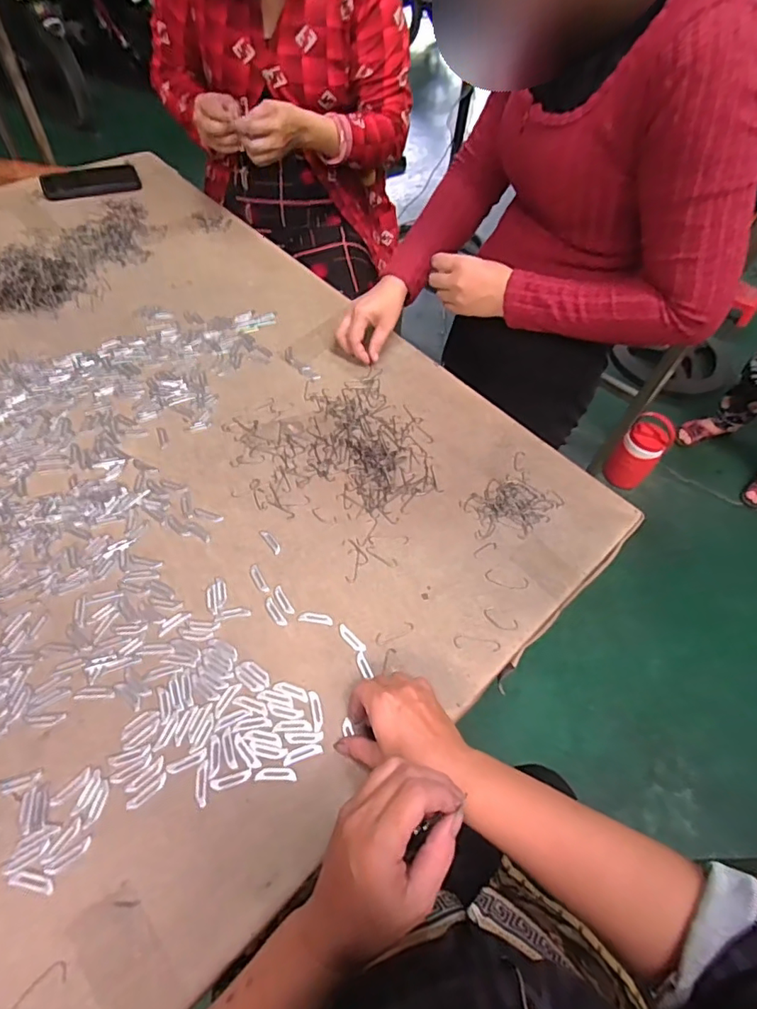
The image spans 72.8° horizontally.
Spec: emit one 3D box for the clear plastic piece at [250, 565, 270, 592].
[{"bbox_3d":[-0.127,0.078,0.543,0.010,0.004,0.035,-25,62,-20],"label":"clear plastic piece"}]

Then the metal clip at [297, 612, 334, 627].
[{"bbox_3d":[-0.063,0.116,0.520,0.035,0.004,0.012,9,56,1],"label":"metal clip"}]

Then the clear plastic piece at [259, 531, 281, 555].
[{"bbox_3d":[-0.118,0.040,0.567,0.011,0.004,0.035,-30,63,-22],"label":"clear plastic piece"}]

